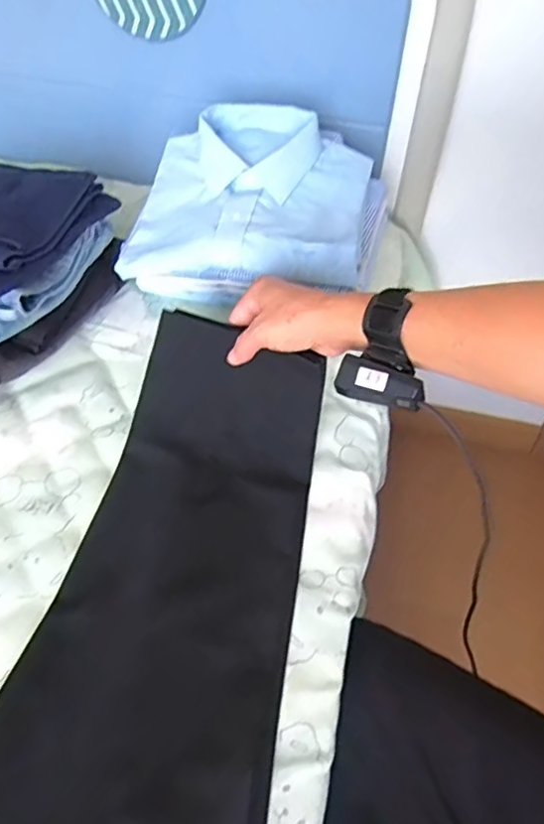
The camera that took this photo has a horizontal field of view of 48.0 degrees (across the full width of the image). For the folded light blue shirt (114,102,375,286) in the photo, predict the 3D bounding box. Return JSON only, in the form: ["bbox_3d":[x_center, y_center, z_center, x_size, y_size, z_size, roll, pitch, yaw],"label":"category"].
[{"bbox_3d":[-0.027,-0.277,0.773,0.286,0.051,0.255,7,62,8],"label":"folded light blue shirt"}]

